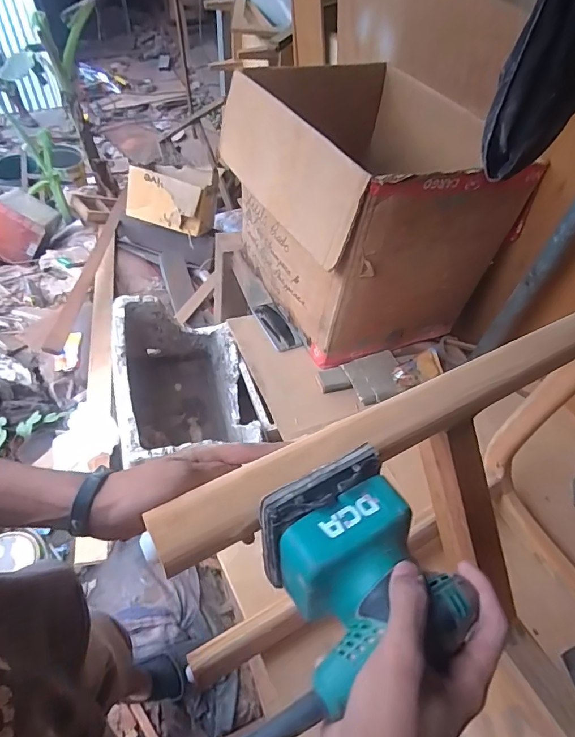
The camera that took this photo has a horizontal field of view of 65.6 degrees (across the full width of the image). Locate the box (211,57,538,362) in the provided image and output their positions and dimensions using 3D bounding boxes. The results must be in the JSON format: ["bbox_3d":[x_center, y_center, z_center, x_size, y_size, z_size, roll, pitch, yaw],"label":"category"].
[{"bbox_3d":[0.189,-0.450,1.179,0.560,0.457,0.654,-18,57,-18],"label":"box"}]

